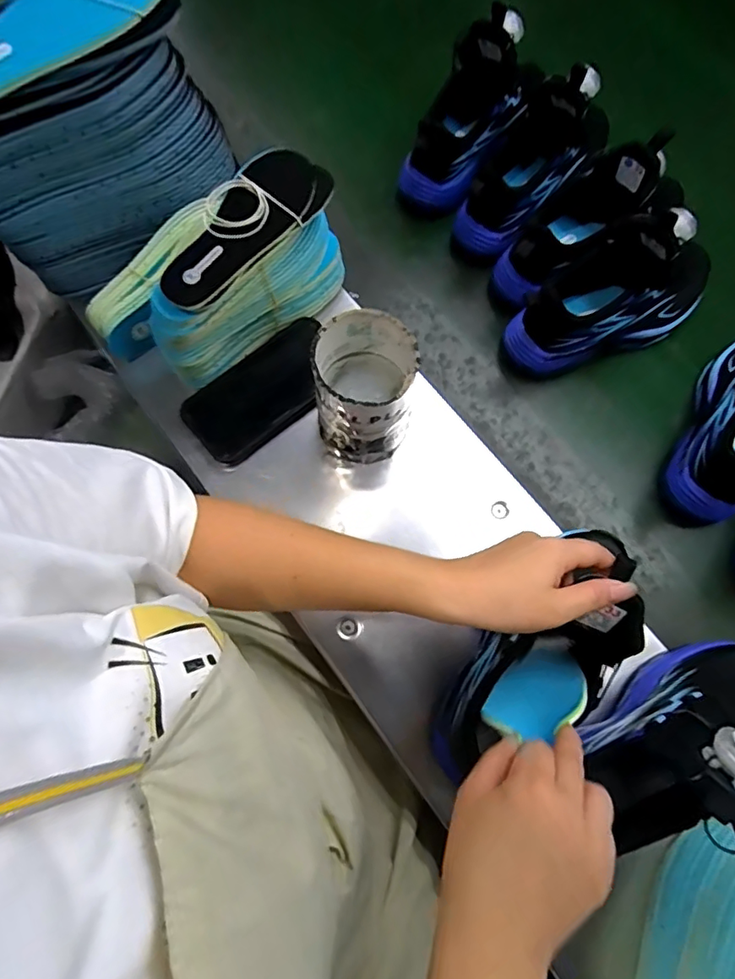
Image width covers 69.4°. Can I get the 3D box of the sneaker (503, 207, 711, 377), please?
[{"bbox_3d":[0.244,-0.201,0.506,0.228,0.128,0.101,-20,77,-5],"label":"sneaker"}]

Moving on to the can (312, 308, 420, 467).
[{"bbox_3d":[-0.004,-0.082,0.452,0.075,0.111,0.089,-4,76,-1],"label":"can"}]

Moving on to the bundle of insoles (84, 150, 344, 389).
[{"bbox_3d":[-0.139,-0.204,0.487,0.231,0.102,0.131,-42,80,-9],"label":"bundle of insoles"}]

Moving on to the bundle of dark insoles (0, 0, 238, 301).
[{"bbox_3d":[-0.244,-0.292,0.456,0.243,0.185,0.089,-37,79,-8],"label":"bundle of dark insoles"}]

